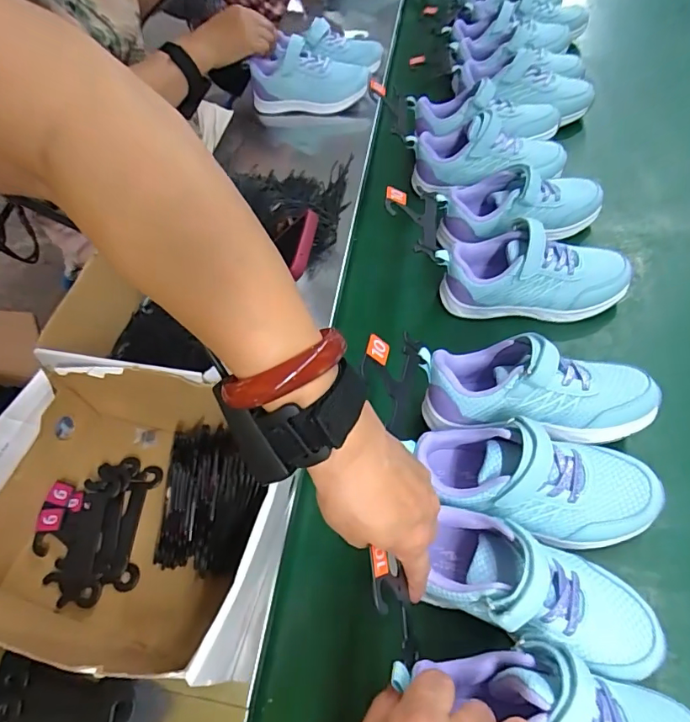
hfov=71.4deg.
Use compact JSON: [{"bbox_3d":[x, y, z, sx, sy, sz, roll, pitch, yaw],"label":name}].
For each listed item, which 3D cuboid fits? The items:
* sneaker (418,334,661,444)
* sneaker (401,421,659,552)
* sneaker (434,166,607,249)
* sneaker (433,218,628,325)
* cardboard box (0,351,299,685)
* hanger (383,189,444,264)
[{"bbox_3d":[0.162,0.028,0.413,0.186,0.097,0.080,-1,58,8],"label":"sneaker"},{"bbox_3d":[0.146,0.096,0.376,0.183,0.084,0.075,4,59,12],"label":"sneaker"},{"bbox_3d":[0.197,-0.178,0.546,0.183,0.071,0.067,-11,57,2],"label":"sneaker"},{"bbox_3d":[0.192,-0.091,0.492,0.186,0.072,0.069,3,59,11],"label":"sneaker"},{"bbox_3d":[-0.171,0.116,0.388,0.239,0.098,0.205,6,60,13],"label":"cardboard box"},{"bbox_3d":[0.071,-0.151,0.502,0.066,0.012,0.097,17,56,-18],"label":"hanger"}]

